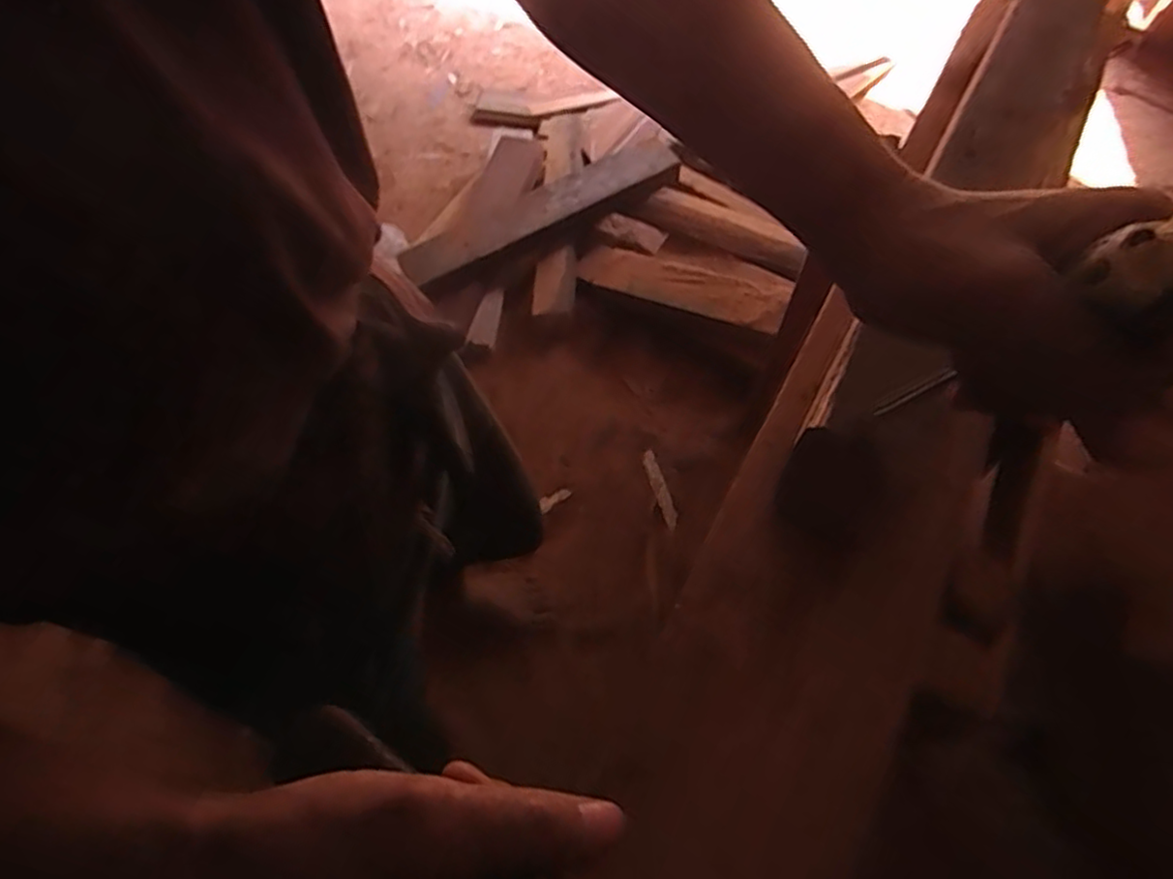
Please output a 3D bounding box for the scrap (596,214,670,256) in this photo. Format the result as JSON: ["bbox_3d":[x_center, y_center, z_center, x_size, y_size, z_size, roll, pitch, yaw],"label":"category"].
[{"bbox_3d":[0.114,-0.518,1.681,0.172,0.057,0.048,25,66,16],"label":"scrap"}]

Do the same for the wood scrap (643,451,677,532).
[{"bbox_3d":[0.144,0.096,1.317,0.027,0.013,0.167,-16,62,-5],"label":"wood scrap"}]

